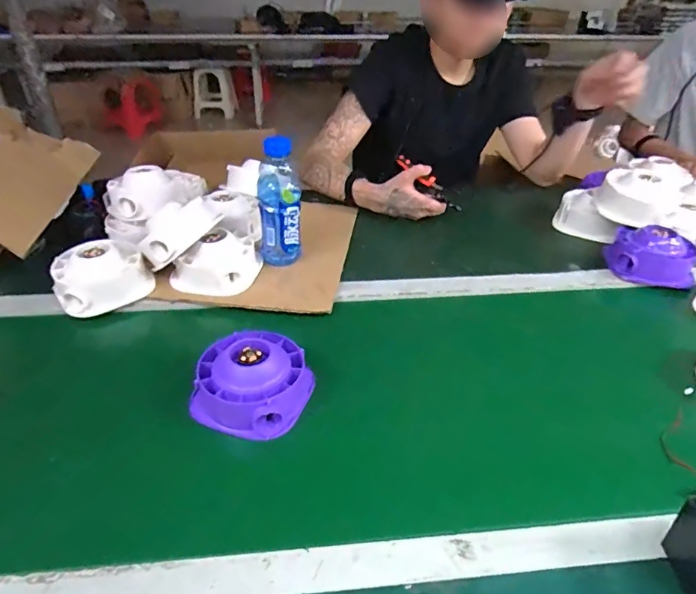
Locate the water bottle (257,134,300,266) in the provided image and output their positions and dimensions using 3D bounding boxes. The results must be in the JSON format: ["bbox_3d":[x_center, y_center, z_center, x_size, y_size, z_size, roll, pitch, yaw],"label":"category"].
[{"bbox_3d":[-0.115,-0.152,0.810,0.072,0.199,0.064,-1,35,-3],"label":"water bottle"}]

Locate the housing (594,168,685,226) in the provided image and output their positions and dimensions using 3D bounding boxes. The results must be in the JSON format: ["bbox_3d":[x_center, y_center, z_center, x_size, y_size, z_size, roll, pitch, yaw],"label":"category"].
[{"bbox_3d":[0.532,-0.187,0.891,0.129,0.069,0.106,27,43,32],"label":"housing"}]

